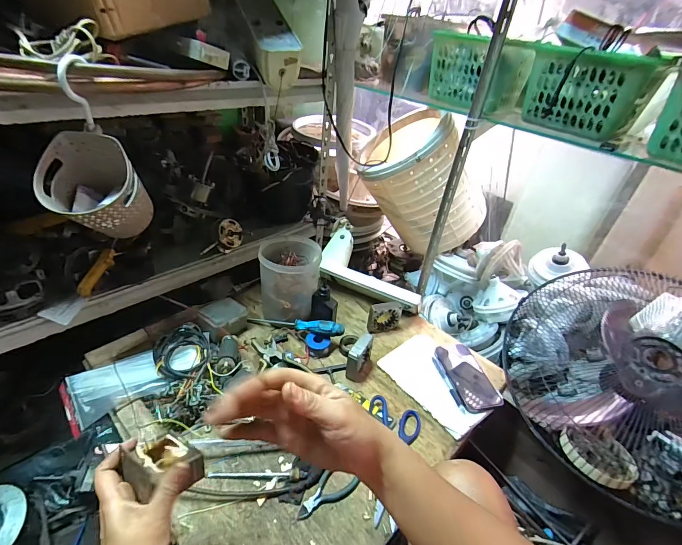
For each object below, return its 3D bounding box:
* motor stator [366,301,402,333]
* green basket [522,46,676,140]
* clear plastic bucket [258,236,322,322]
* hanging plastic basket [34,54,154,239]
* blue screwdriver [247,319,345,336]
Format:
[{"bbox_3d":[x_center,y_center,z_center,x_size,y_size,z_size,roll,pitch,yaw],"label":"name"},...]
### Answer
[{"bbox_3d":[0.101,0.104,0.830,0.077,0.069,0.032,-9,40,-20],"label":"motor stator"},{"bbox_3d":[0.453,-0.333,0.635,0.160,0.131,0.192,-26,48,-30],"label":"green basket"},{"bbox_3d":[-0.120,0.015,0.825,0.126,0.149,0.130,4,37,-3],"label":"clear plastic bucket"},{"bbox_3d":[-0.366,-0.155,0.506,0.137,0.230,0.123,-19,44,-30],"label":"hanging plastic basket"},{"bbox_3d":[-0.105,0.120,0.797,0.232,0.027,0.028,1,33,25],"label":"blue screwdriver"}]

